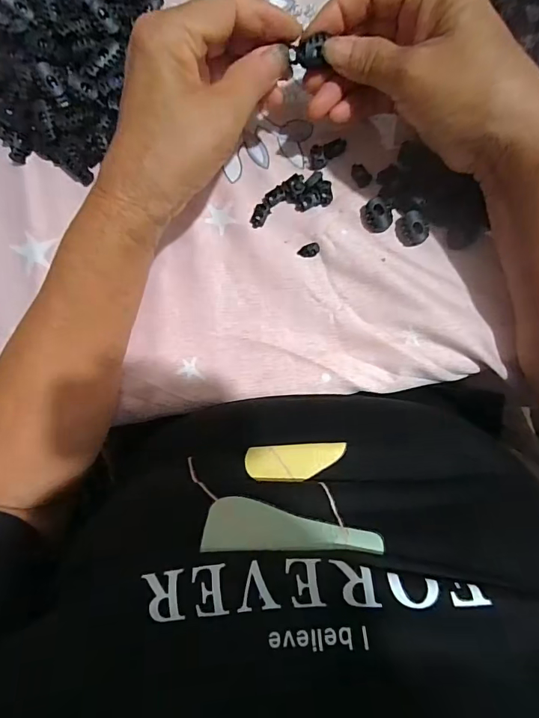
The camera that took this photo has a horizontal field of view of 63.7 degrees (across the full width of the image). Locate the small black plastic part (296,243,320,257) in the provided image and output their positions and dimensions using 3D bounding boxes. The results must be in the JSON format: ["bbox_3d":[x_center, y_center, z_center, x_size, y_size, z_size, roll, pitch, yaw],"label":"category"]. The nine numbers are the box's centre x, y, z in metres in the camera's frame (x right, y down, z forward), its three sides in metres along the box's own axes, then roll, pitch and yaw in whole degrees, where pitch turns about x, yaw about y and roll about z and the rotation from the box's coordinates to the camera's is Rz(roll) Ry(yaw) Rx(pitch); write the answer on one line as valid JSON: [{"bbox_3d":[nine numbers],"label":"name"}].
[{"bbox_3d":[0.027,-0.076,0.304,0.015,0.004,0.009,-12,89,7],"label":"small black plastic part"}]

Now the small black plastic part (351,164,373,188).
[{"bbox_3d":[0.063,-0.128,0.301,0.011,0.004,0.018,-38,84,6],"label":"small black plastic part"}]

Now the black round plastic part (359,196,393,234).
[{"bbox_3d":[0.073,-0.099,0.296,0.020,0.007,0.022,0,89,9],"label":"black round plastic part"}]

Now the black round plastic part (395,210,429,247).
[{"bbox_3d":[0.096,-0.088,0.293,0.019,0.007,0.022,-32,84,7],"label":"black round plastic part"}]

